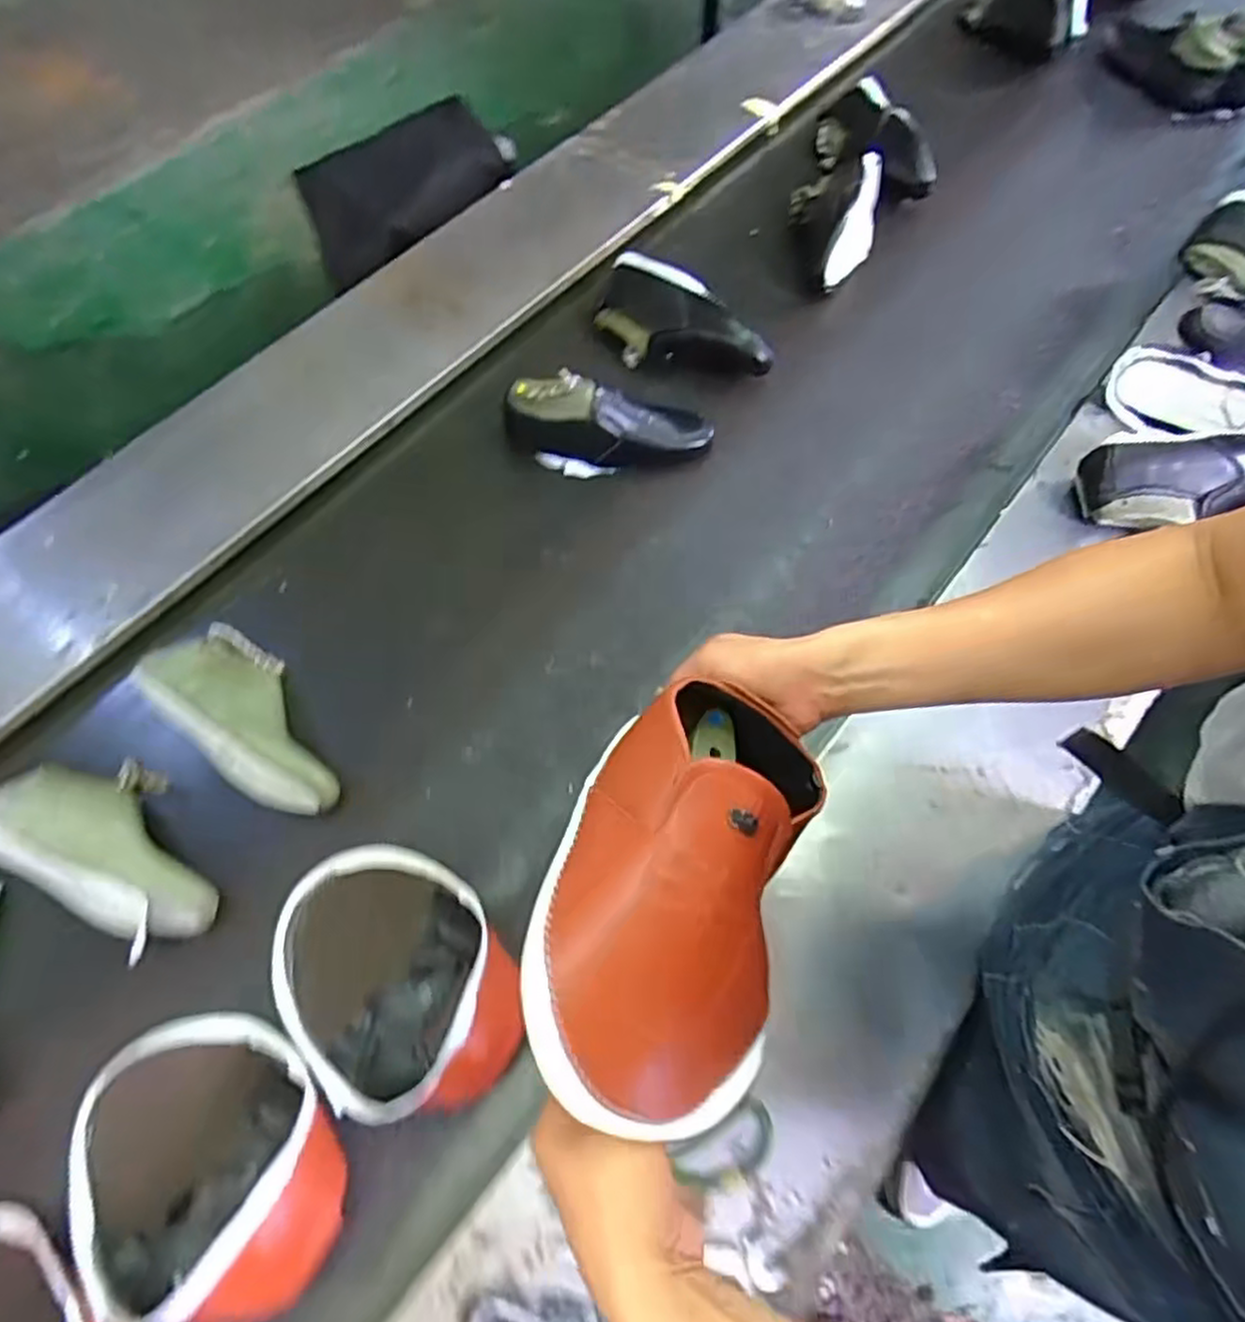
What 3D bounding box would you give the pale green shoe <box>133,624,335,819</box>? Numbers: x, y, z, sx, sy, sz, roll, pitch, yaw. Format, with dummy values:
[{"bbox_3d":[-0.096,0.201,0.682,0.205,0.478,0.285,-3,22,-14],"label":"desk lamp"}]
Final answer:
[{"bbox_3d":[-0.378,0.055,0.747,0.241,0.072,0.107,38,70,18],"label":"pale green shoe"}]

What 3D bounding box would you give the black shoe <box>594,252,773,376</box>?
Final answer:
[{"bbox_3d":[0.071,-0.424,0.943,0.235,0.083,0.086,38,70,18],"label":"black shoe"}]

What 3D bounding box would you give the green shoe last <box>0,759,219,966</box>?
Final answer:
[{"bbox_3d":[-0.477,0.168,0.687,0.232,0.066,0.128,26,67,13],"label":"green shoe last"}]

